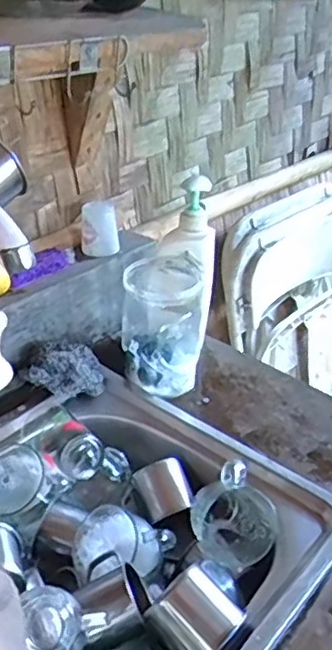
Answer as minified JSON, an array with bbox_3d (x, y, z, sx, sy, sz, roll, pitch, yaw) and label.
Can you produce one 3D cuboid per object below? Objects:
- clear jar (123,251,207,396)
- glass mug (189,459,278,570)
[{"bbox_3d":[-0.001,0.000,0.843,0.094,0.151,0.115,5,32,6],"label":"clear jar"},{"bbox_3d":[0.075,0.205,0.688,0.096,0.091,0.075,56,14,23],"label":"glass mug"}]

